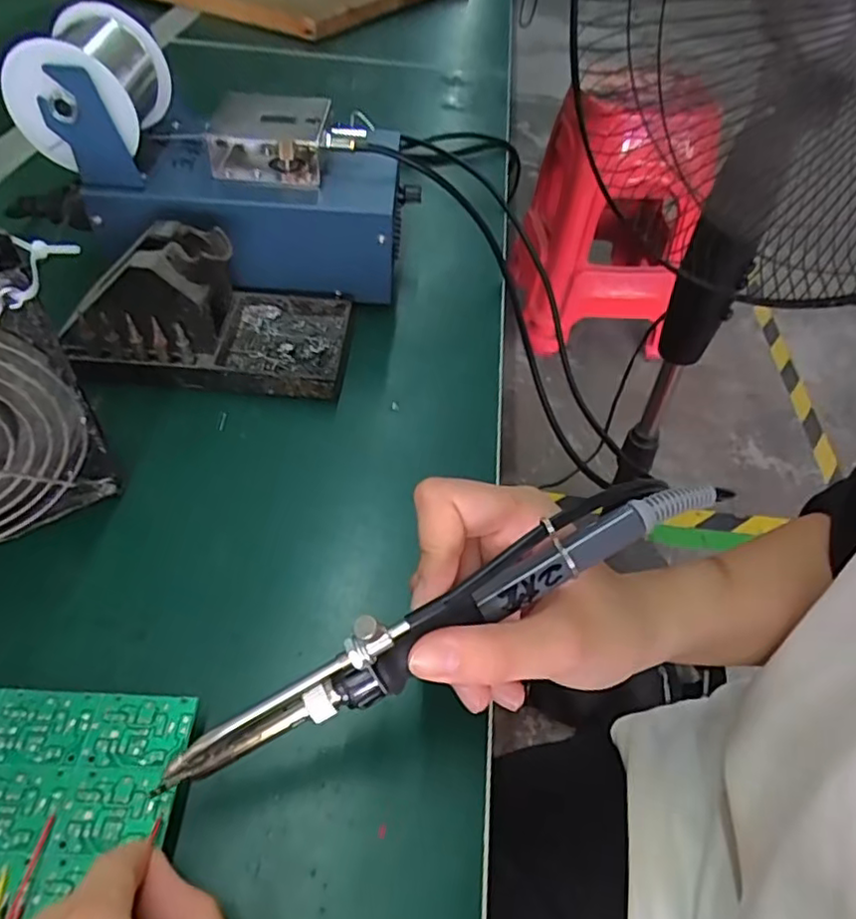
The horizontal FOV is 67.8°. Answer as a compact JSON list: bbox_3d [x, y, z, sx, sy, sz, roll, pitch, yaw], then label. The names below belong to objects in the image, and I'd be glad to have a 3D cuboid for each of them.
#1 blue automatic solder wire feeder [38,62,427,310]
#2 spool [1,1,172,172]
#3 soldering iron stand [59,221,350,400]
[{"bbox_3d":[-0.109,-0.174,0.395,0.189,0.119,0.106,5,48,0],"label":"blue automatic solder wire feeder"},{"bbox_3d":[-0.183,-0.209,0.352,0.066,0.056,0.079,5,48,-1],"label":"spool"},{"bbox_3d":[-0.120,-0.087,0.357,0.144,0.071,0.076,2,48,-3],"label":"soldering iron stand"}]

